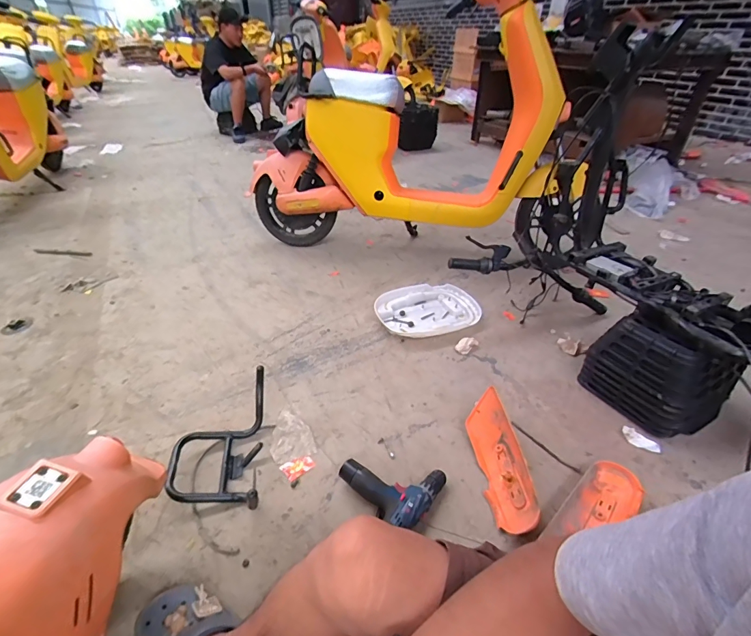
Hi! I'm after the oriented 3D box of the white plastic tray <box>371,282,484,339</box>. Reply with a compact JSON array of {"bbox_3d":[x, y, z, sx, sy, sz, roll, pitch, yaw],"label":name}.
[{"bbox_3d":[0.196,-0.031,1.404,0.376,0.047,0.275,-14,39,-20],"label":"white plastic tray"}]

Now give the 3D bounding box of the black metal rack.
[{"bbox_3d":[-0.365,0.277,0.890,0.201,0.134,0.262,-3,36,-5],"label":"black metal rack"}]

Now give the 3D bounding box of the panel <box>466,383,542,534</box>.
[{"bbox_3d":[0.292,0.322,0.891,0.107,0.078,0.330,-1,36,-3],"label":"panel"}]

